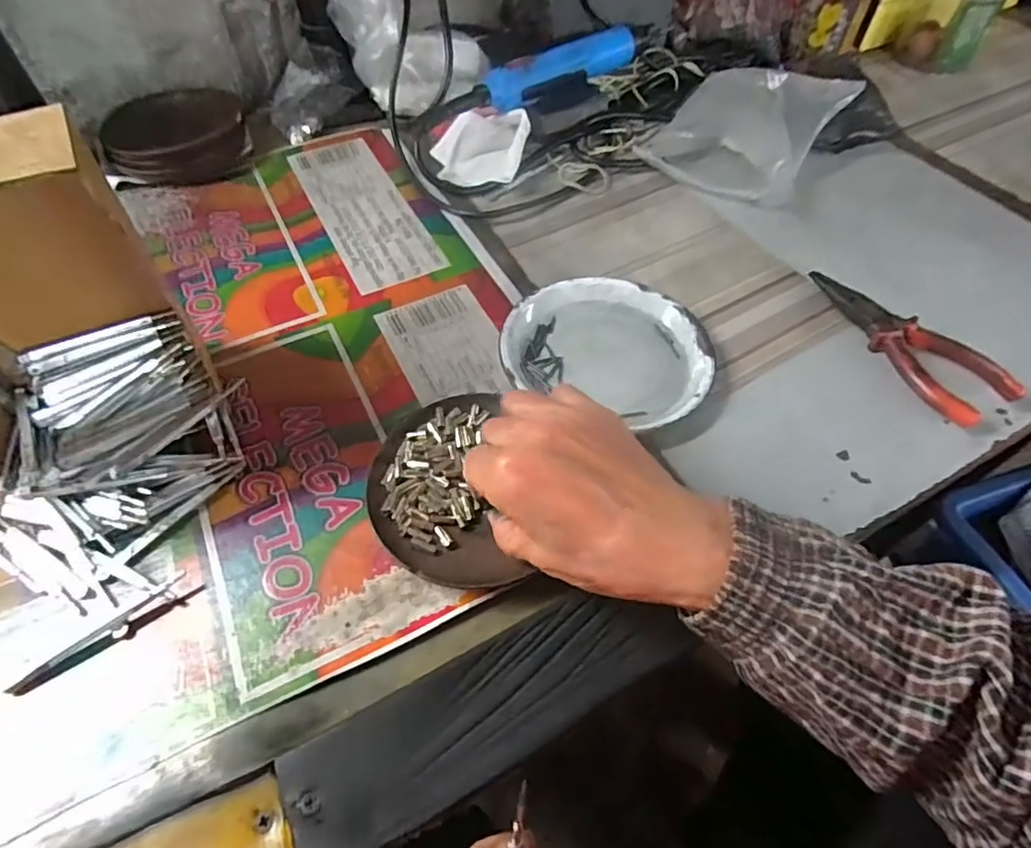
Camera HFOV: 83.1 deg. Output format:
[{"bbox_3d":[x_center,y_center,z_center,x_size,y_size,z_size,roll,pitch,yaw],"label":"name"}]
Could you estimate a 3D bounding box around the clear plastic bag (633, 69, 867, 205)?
[{"bbox_3d":[0.207,-0.265,0.521,0.133,0.045,0.164,30,59,19],"label":"clear plastic bag"}]

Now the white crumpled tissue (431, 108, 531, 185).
[{"bbox_3d":[-0.030,-0.243,0.508,0.077,0.033,0.077,12,55,7],"label":"white crumpled tissue"}]

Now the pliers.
[{"bbox_3d":[0.259,-0.058,0.393,0.049,0.022,0.142,-23,58,-16],"label":"pliers"}]

